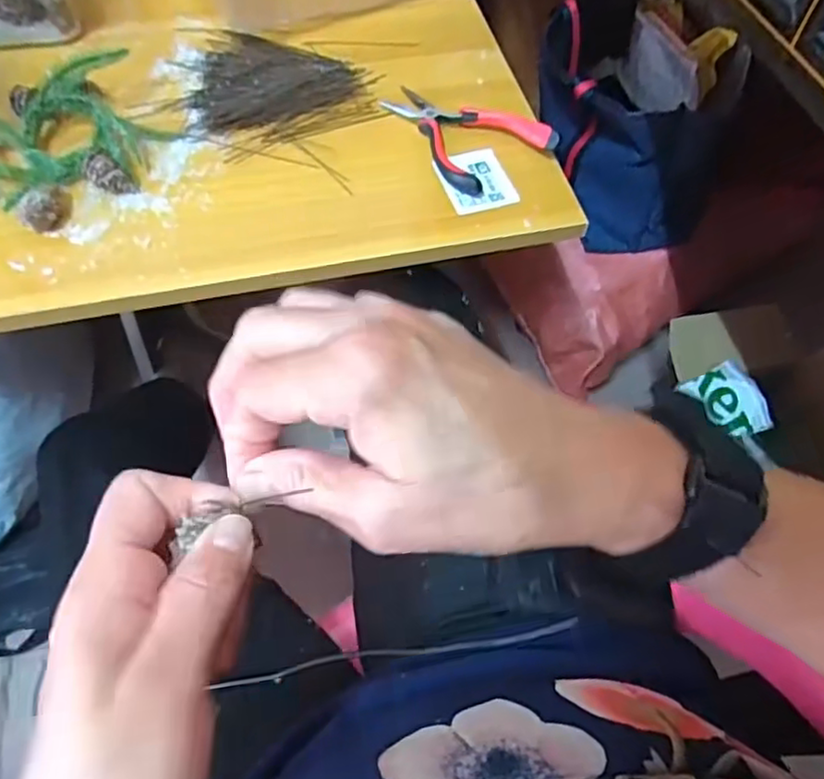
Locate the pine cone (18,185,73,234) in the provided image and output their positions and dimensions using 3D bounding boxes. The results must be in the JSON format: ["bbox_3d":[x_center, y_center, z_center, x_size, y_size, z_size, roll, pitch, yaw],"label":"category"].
[{"bbox_3d":[-0.250,-0.126,0.440,0.033,0.022,0.033,-30,66,-18],"label":"pine cone"}]

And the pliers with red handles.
[{"bbox_3d":[0.039,-0.205,0.497,0.085,0.020,0.120,-31,66,-19],"label":"pliers with red handles"}]

